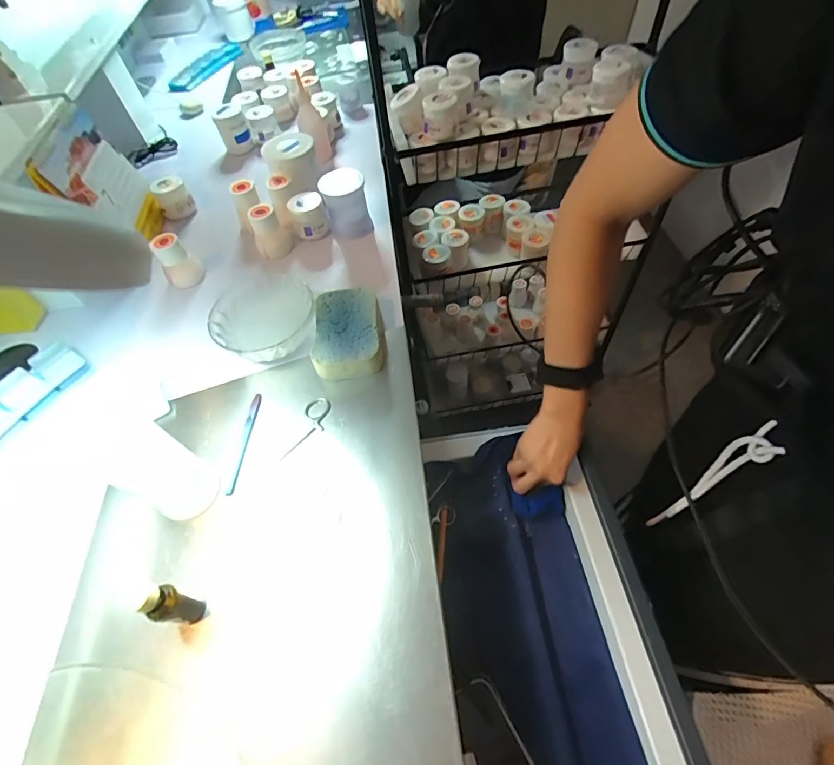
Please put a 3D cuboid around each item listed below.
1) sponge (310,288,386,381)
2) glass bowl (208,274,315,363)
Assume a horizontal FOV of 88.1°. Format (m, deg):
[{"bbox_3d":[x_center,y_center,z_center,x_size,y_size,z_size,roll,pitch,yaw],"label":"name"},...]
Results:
[{"bbox_3d":[-0.081,-0.059,0.512,0.082,0.035,0.117,-9,56,-1],"label":"sponge"},{"bbox_3d":[-0.175,-0.082,0.527,0.122,0.049,0.129,-2,56,3],"label":"glass bowl"}]

